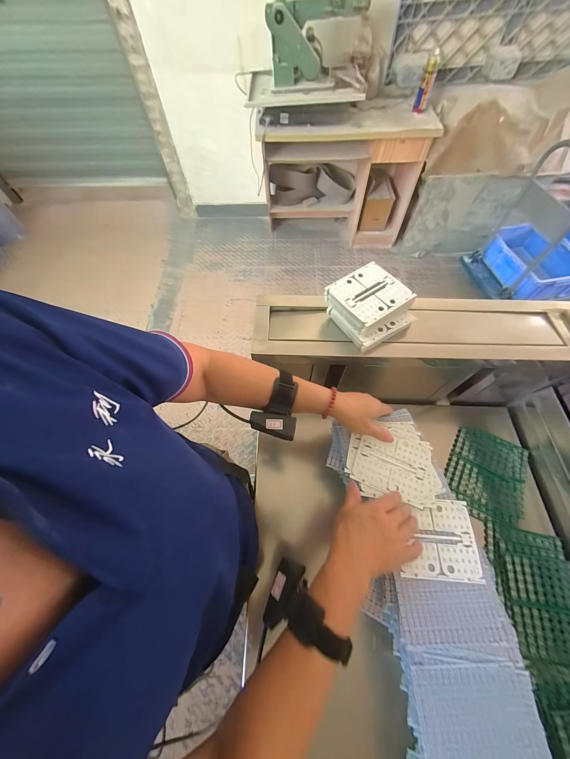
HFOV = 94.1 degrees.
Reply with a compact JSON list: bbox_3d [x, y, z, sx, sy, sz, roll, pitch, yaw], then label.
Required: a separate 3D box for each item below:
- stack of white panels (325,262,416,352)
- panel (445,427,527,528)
[{"bbox_3d":[0.152,-0.132,0.479,0.117,0.057,0.122,-29,65,-13],"label":"stack of white panels"},{"bbox_3d":[0.425,0.192,0.558,0.144,0.011,0.170,25,66,14],"label":"panel"}]

